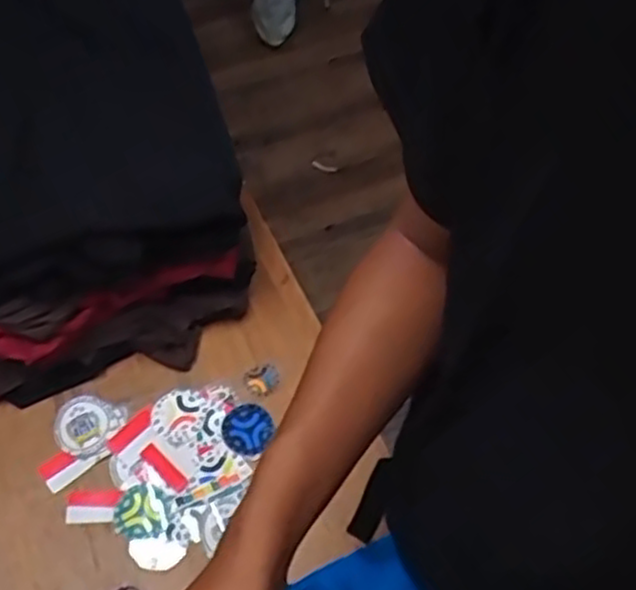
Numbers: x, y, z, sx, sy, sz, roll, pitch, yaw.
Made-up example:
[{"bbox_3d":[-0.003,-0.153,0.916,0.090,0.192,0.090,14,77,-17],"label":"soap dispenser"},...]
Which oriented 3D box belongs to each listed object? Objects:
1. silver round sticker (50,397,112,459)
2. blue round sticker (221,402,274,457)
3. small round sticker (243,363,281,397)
[{"bbox_3d":[-0.246,0.135,0.781,0.062,0.004,0.060,2,61,-4],"label":"silver round sticker"},{"bbox_3d":[-0.072,0.141,0.787,0.053,0.004,0.055,4,55,-6],"label":"blue round sticker"},{"bbox_3d":[-0.061,0.093,0.821,0.036,0.004,0.041,14,58,-2],"label":"small round sticker"}]

